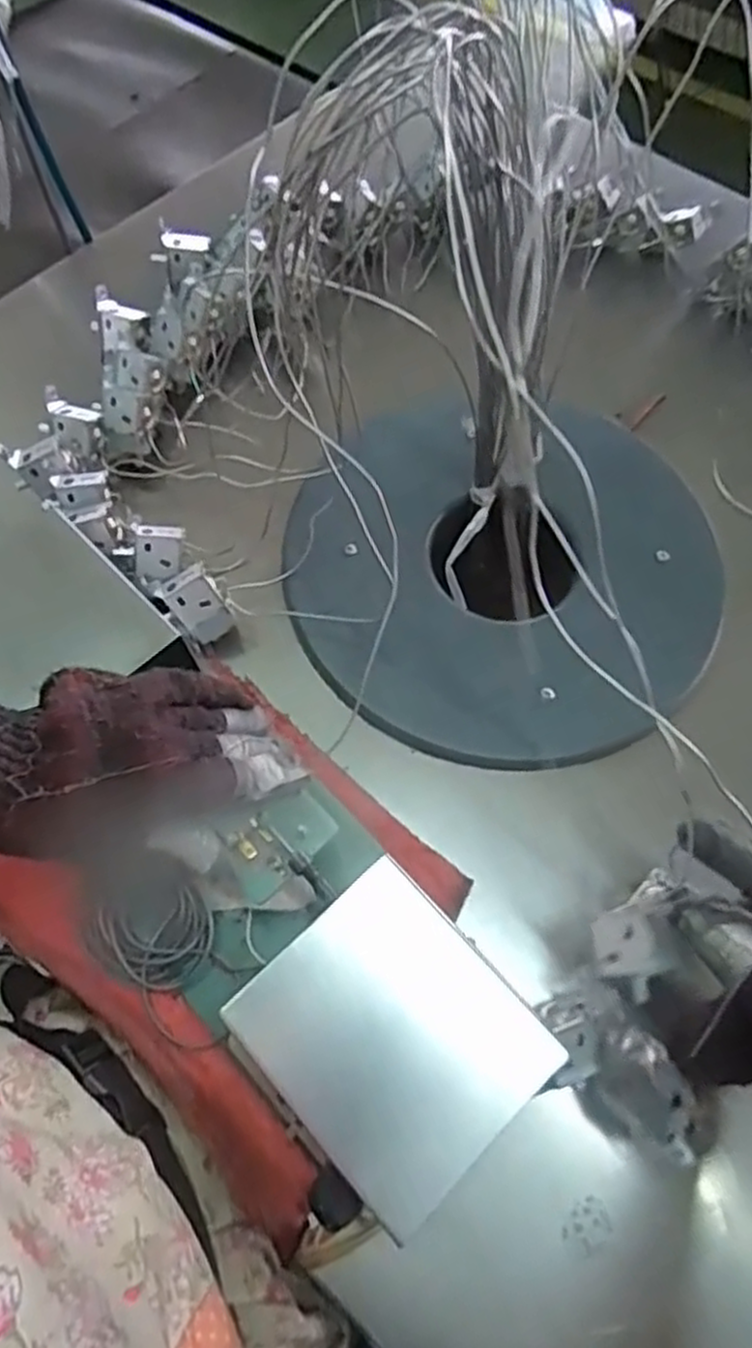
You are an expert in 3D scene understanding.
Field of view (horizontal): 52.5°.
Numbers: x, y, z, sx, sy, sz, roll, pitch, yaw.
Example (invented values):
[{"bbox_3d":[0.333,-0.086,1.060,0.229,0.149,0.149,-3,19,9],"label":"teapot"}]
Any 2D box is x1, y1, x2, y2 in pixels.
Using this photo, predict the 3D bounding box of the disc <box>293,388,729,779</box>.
[{"bbox_3d":[0.094,-0.073,0.563,0.297,0.030,0.287,0,70,-1],"label":"disc"}]

